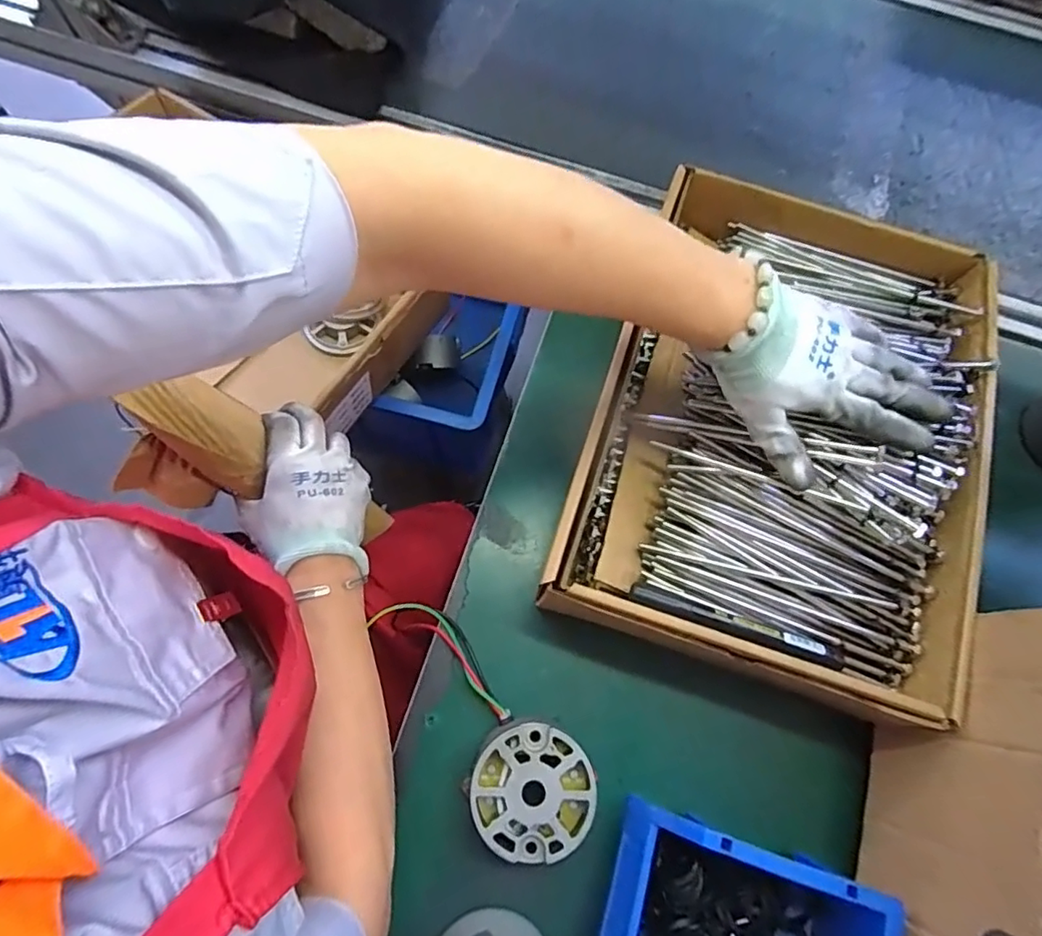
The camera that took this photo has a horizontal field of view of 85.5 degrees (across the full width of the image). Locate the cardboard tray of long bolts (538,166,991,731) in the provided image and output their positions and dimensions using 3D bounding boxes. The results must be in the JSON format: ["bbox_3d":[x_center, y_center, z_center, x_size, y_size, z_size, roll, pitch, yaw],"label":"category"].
[{"bbox_3d":[0.192,-0.038,0.416,0.270,0.057,0.366,18,70,4],"label":"cardboard tray of long bolts"}]

